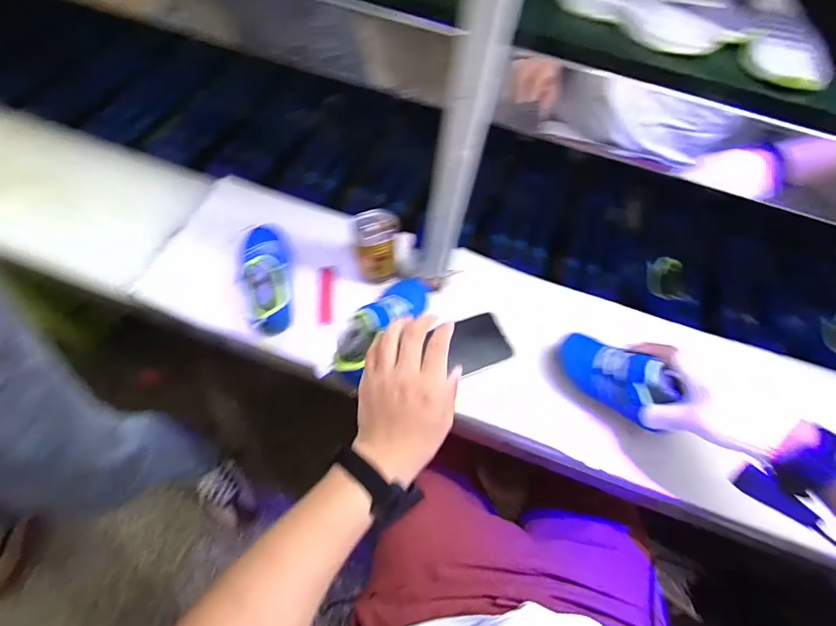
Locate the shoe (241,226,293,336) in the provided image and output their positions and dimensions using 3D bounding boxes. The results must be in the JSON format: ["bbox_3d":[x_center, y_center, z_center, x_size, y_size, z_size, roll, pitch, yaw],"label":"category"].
[{"bbox_3d":[-0.206,-0.054,0.577,0.064,0.075,0.171,-12,61,-12],"label":"shoe"}]

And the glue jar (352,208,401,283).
[{"bbox_3d":[-0.057,-0.091,0.611,0.068,0.090,0.063,-7,60,-9],"label":"glue jar"}]

